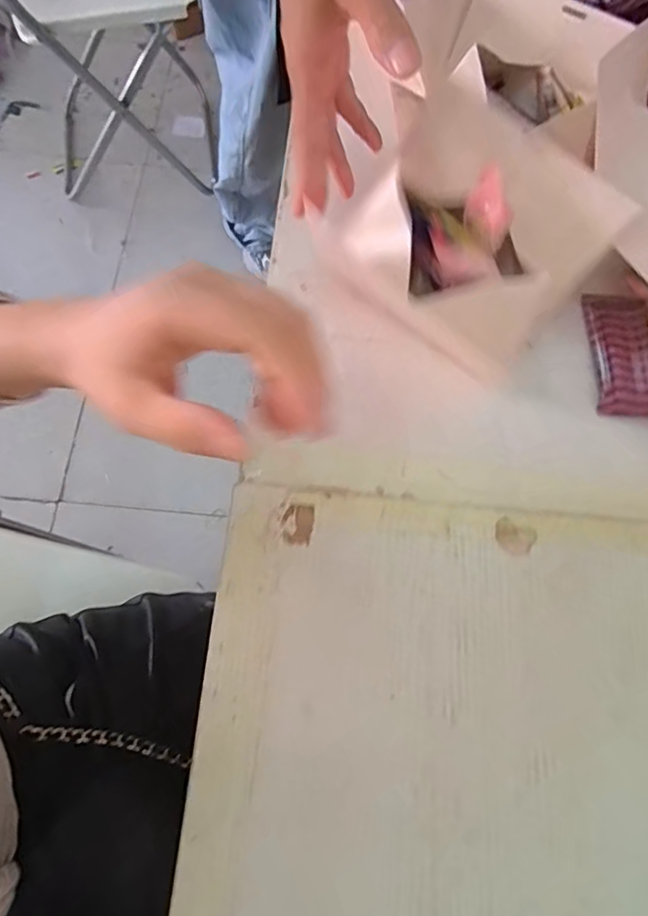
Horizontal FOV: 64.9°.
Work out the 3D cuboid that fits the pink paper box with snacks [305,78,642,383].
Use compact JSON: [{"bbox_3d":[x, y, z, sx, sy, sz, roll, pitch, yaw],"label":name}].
[{"bbox_3d":[0.095,-0.151,0.349,0.161,0.076,0.138,41,75,10],"label":"pink paper box with snacks"}]

